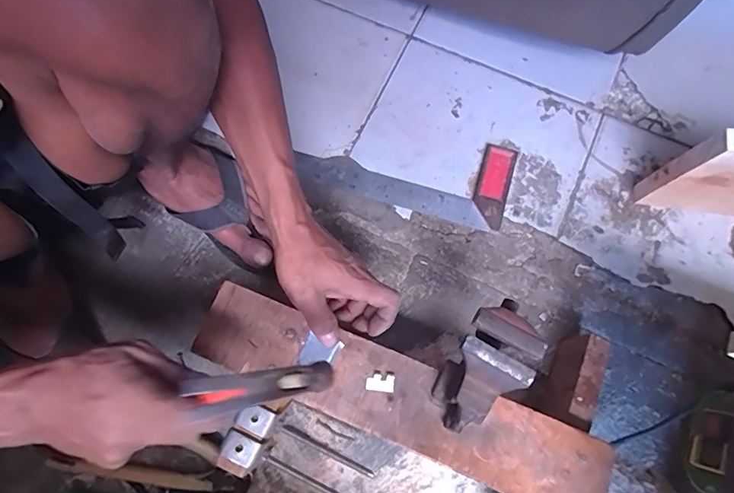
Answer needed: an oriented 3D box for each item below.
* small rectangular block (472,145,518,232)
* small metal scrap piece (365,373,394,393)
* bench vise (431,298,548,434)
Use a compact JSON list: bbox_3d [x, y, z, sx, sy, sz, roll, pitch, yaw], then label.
[{"bbox_3d":[0.168,-0.081,0.596,0.043,0.011,0.116,17,75,4],"label":"small rectangular block"},{"bbox_3d":[0.013,0.132,0.434,0.027,0.004,0.016,5,74,1],"label":"small metal scrap piece"},{"bbox_3d":[0.103,0.110,0.399,0.059,0.090,0.111,29,76,7],"label":"bench vise"}]

